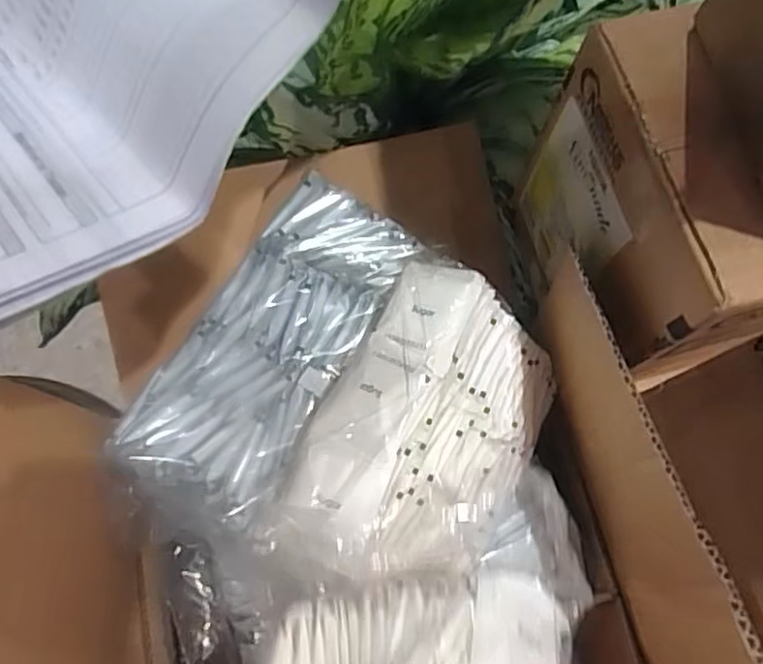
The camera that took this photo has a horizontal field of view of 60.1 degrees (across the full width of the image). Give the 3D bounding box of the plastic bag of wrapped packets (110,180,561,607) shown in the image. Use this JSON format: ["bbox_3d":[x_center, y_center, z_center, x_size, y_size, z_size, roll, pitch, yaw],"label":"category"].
[{"bbox_3d":[-0.017,0.041,0.366,0.198,0.062,0.200,31,73,9],"label":"plastic bag of wrapped packets"}]

